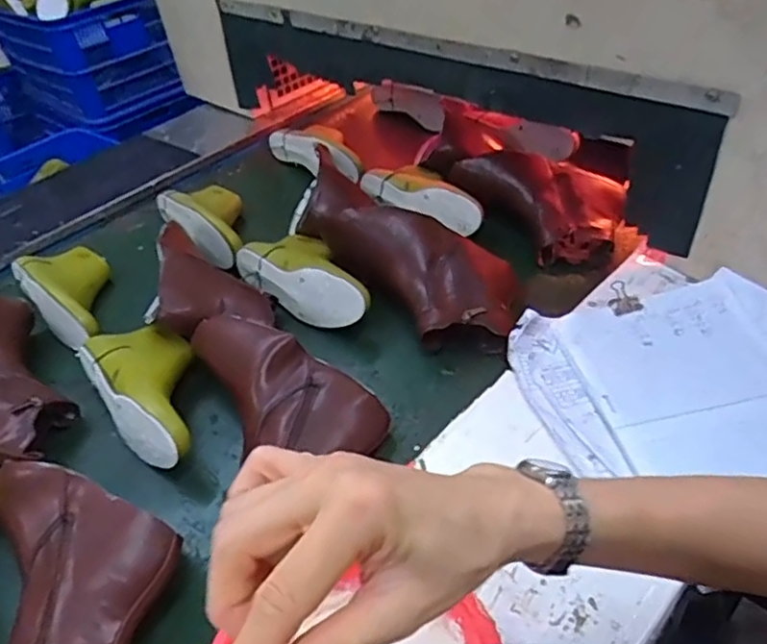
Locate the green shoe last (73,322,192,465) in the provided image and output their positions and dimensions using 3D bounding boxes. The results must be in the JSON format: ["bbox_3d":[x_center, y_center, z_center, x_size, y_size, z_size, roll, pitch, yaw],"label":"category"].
[{"bbox_3d":[-0.257,0.073,0.709,0.112,0.075,0.228,-31,47,-23],"label":"green shoe last"}]

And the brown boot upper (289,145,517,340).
[{"bbox_3d":[0.025,-0.113,0.835,0.159,0.090,0.392,-31,47,-23],"label":"brown boot upper"}]

